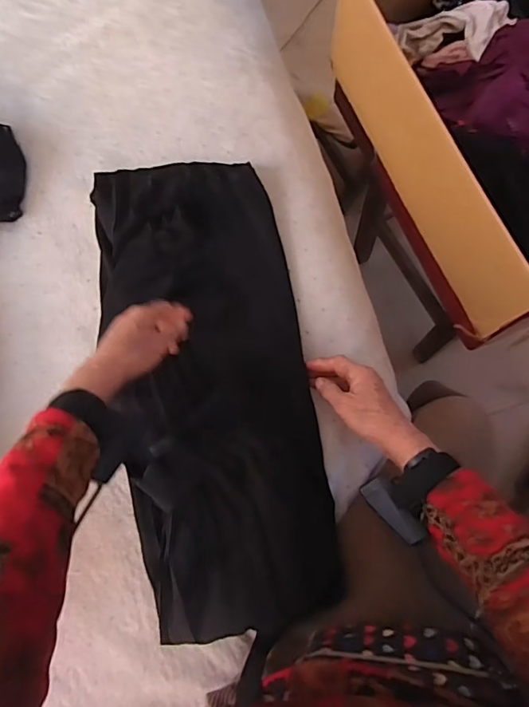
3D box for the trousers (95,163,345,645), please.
[{"bbox_3d":[-0.063,0.023,0.540,0.225,0.067,0.519,-10,76,-2],"label":"trousers"}]

